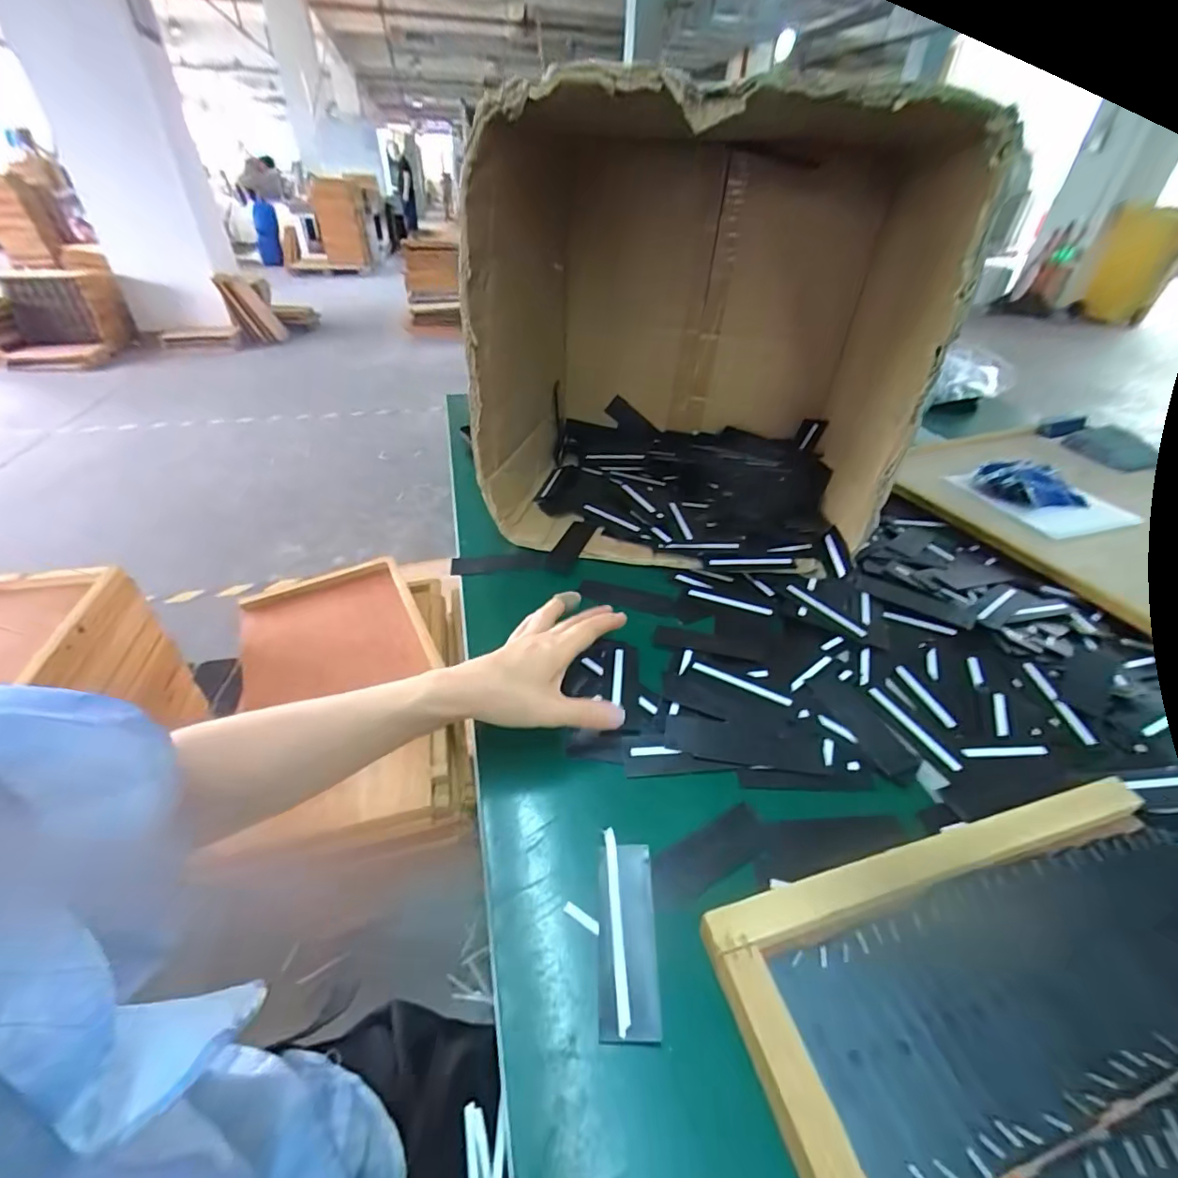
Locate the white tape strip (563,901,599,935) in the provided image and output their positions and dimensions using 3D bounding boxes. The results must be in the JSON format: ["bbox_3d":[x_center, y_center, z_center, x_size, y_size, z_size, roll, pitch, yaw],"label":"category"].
[{"bbox_3d":[-0.004,0.184,0.292,0.023,0.004,0.006,26,47,21],"label":"white tape strip"}]

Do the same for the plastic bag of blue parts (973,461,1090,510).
[{"bbox_3d":[0.578,-0.133,0.679,0.119,0.033,0.076,-5,38,-9],"label":"plastic bag of blue parts"}]

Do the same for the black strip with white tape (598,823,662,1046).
[{"bbox_3d":[0.021,0.187,0.289,0.031,0.005,0.098,2,38,0],"label":"black strip with white tape"}]

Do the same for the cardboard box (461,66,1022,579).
[{"bbox_3d":[0.111,-0.270,0.561,0.388,0.361,0.335,8,38,8],"label":"cardboard box"}]

